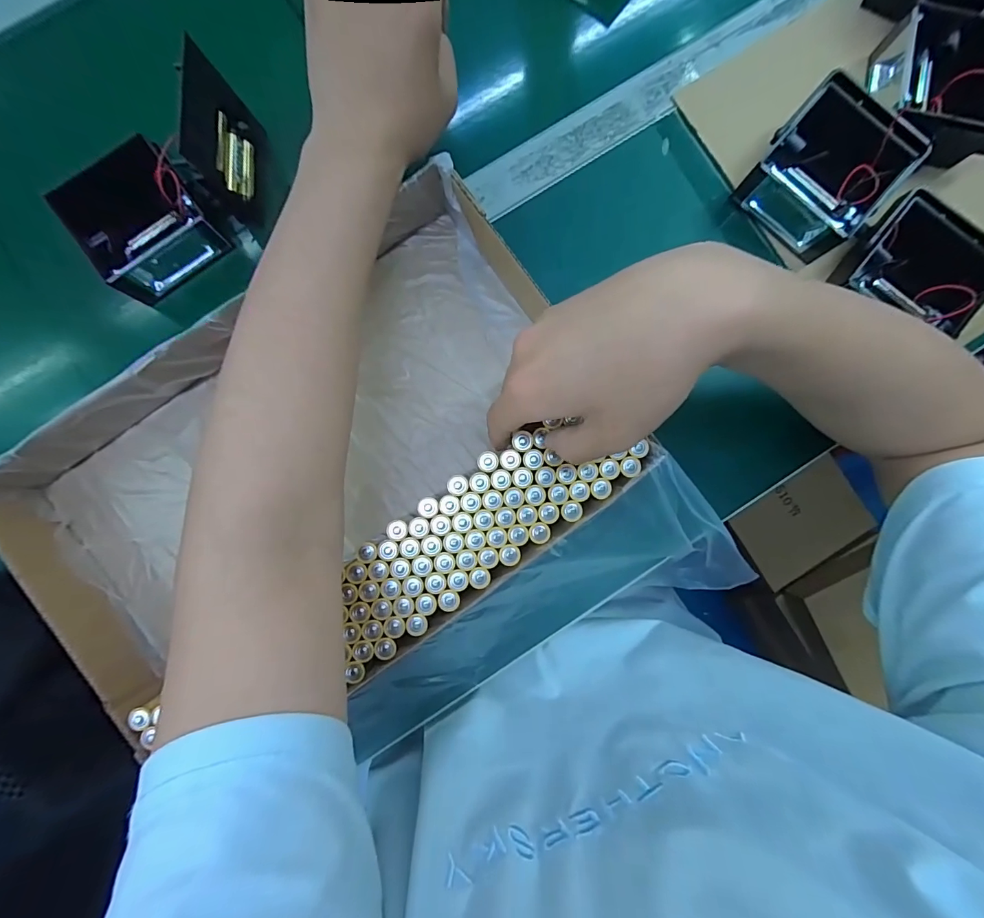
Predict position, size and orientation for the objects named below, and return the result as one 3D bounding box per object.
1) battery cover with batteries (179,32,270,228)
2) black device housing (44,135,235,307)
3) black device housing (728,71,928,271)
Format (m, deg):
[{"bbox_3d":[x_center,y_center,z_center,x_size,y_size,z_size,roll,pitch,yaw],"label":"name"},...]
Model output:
[{"bbox_3d":[-0.195,-0.236,0.312,0.019,0.072,0.081,-5,87,-2],"label":"battery cover with batteries"},{"bbox_3d":[-0.260,-0.175,0.322,0.089,0.047,0.074,-40,88,-3],"label":"black device housing"},{"bbox_3d":[0.249,-0.213,0.323,0.093,0.049,0.098,43,86,1],"label":"black device housing"}]

